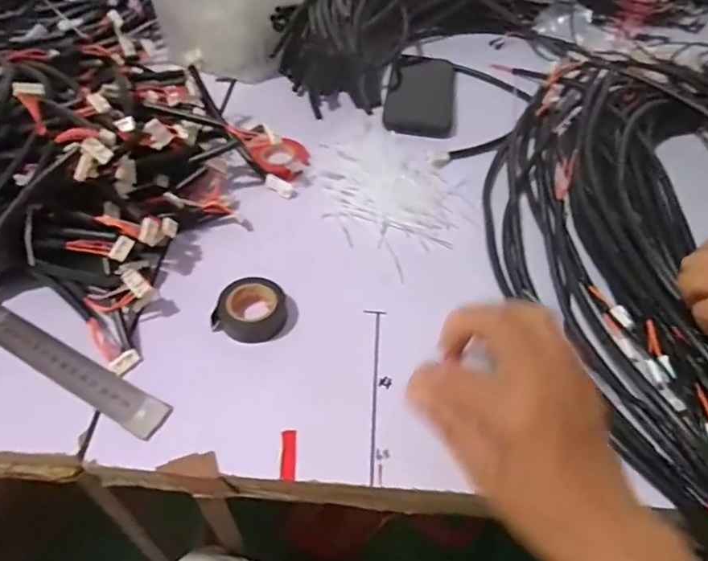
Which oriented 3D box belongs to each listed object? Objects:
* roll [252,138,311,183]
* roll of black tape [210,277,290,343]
[{"bbox_3d":[-0.072,-0.127,0.533,0.055,0.013,0.064,-12,51,-13],"label":"roll"},{"bbox_3d":[-0.078,0.021,0.406,0.049,0.018,0.047,2,49,-2],"label":"roll of black tape"}]

